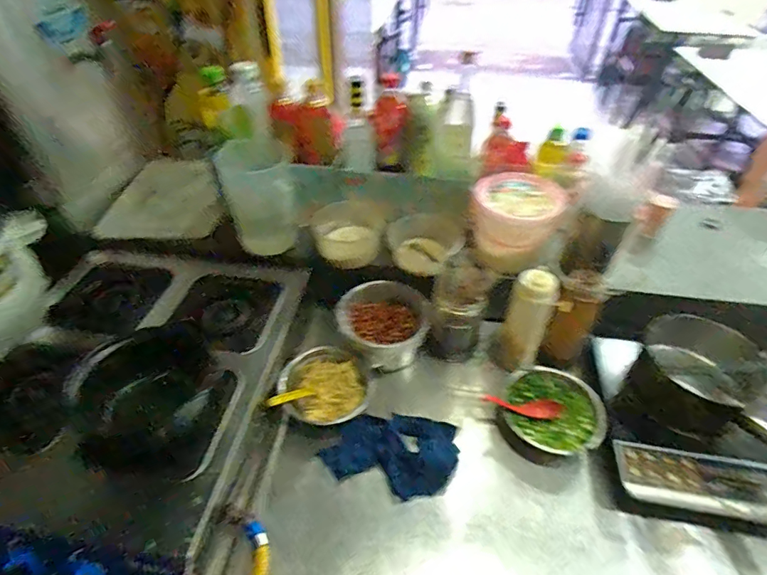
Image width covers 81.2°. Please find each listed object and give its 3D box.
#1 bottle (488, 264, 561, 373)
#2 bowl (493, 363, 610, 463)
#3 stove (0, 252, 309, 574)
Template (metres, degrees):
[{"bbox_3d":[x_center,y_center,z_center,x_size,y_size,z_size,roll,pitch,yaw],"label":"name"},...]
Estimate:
[{"bbox_3d":[0.252,0.058,0.805,0.081,0.209,0.087,17,46,16],"label":"bottle"},{"bbox_3d":[0.278,0.208,0.766,0.157,0.063,0.165,1,43,0],"label":"bowl"},{"bbox_3d":[-0.407,0.170,0.749,0.477,0.123,0.534,4,43,3],"label":"stove"}]

